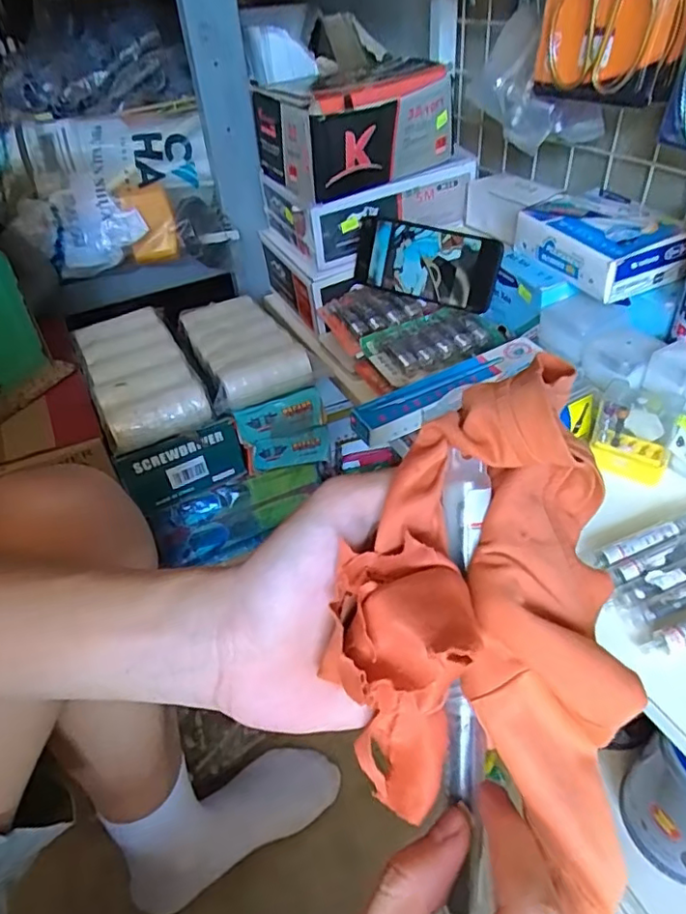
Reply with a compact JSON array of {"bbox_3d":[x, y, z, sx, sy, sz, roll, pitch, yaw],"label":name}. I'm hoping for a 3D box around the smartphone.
[{"bbox_3d":[0.091,-0.213,0.644,0.165,0.076,0.015,21,28,22],"label":"smartphone"}]

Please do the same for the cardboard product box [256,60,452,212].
[{"bbox_3d":[0.017,-0.372,0.661,0.189,0.099,0.150,-22,44,-20],"label":"cardboard product box"}]

